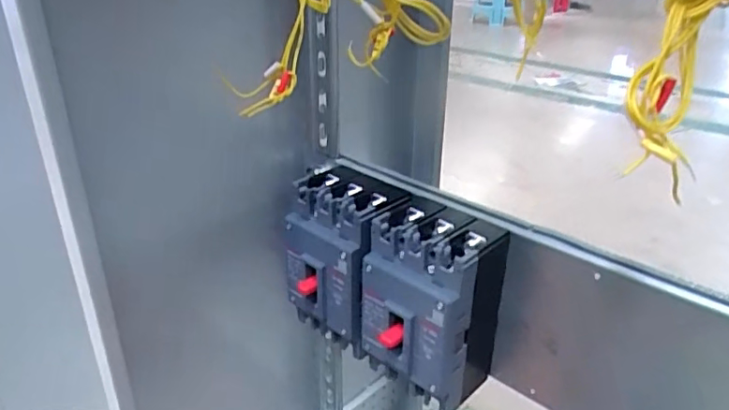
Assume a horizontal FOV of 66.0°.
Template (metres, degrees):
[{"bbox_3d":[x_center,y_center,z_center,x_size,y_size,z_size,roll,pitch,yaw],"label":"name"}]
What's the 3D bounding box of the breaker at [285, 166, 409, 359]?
[{"bbox_3d":[-0.020,0.047,0.442,0.086,0.127,0.069,24,35,38],"label":"breaker"}]

